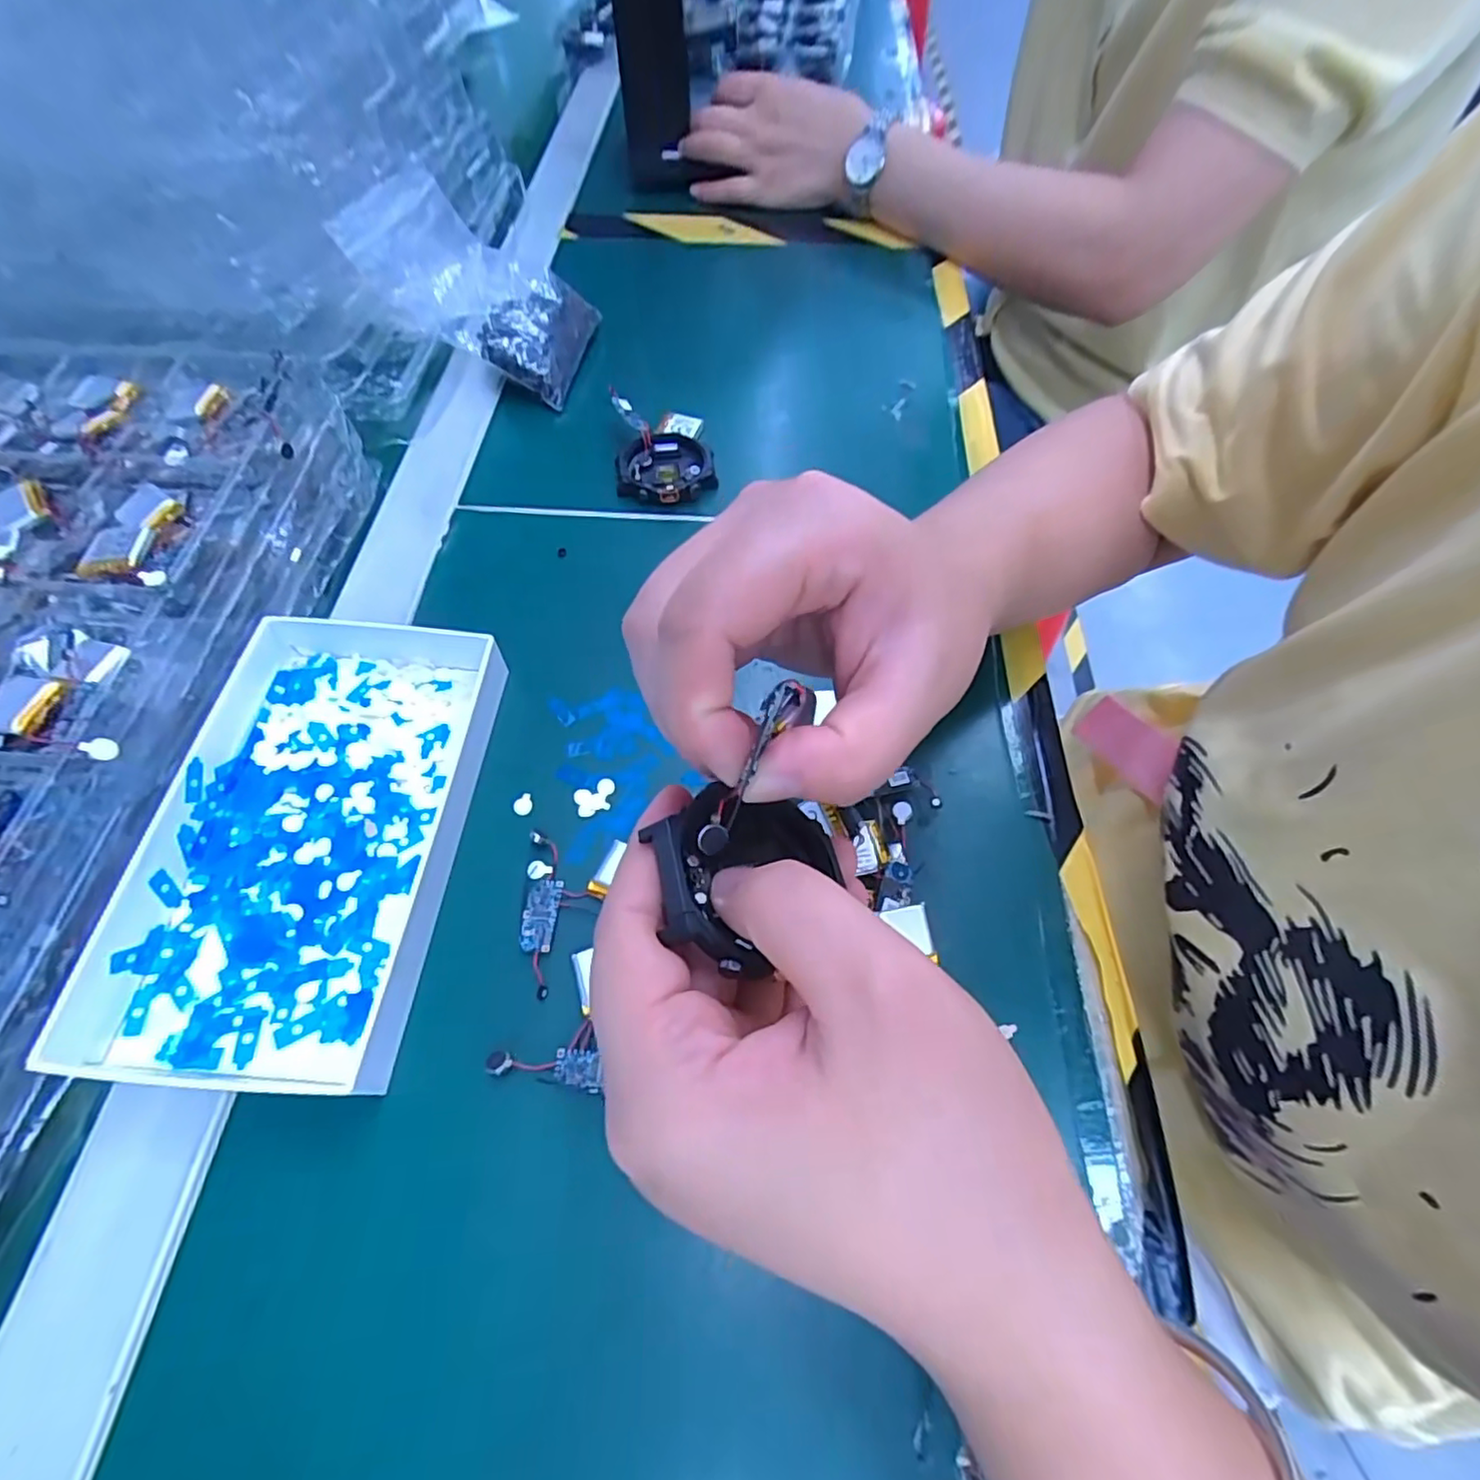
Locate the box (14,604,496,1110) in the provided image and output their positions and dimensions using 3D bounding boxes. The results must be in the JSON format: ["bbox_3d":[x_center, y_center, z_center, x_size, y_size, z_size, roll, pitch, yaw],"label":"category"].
[{"bbox_3d":[-0.161,0.029,0.252,0.104,0.025,0.182,6,61,2],"label":"box"}]

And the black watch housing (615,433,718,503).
[{"bbox_3d":[-0.041,-0.150,0.364,0.053,0.012,0.049,-8,61,-6],"label":"black watch housing"}]

